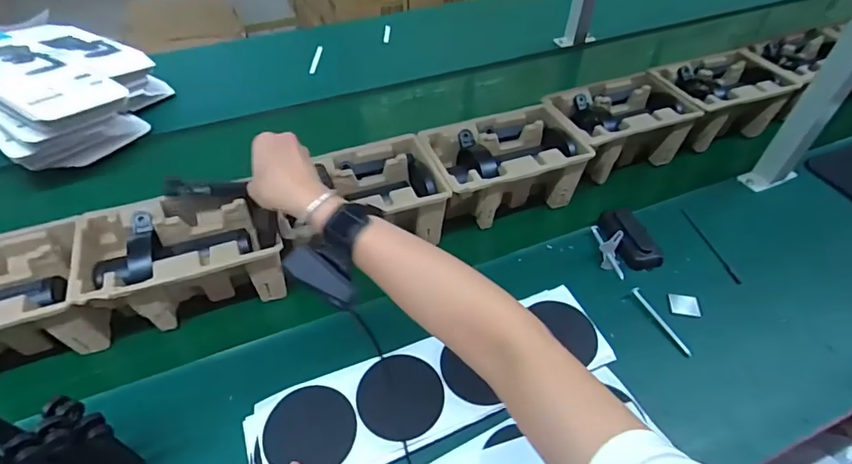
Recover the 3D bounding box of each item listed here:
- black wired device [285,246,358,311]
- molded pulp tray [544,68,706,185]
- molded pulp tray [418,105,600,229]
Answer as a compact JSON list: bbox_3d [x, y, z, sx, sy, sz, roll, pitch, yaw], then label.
[{"bbox_3d":[-0.088,0.040,0.420,0.069,0.027,0.033,34,77,8],"label":"black wired device"},{"bbox_3d":[0.318,-0.175,0.802,0.231,0.099,0.160,-23,51,-22],"label":"molded pulp tray"},{"bbox_3d":[0.115,-0.098,0.727,0.229,0.098,0.146,-17,49,-16],"label":"molded pulp tray"}]

